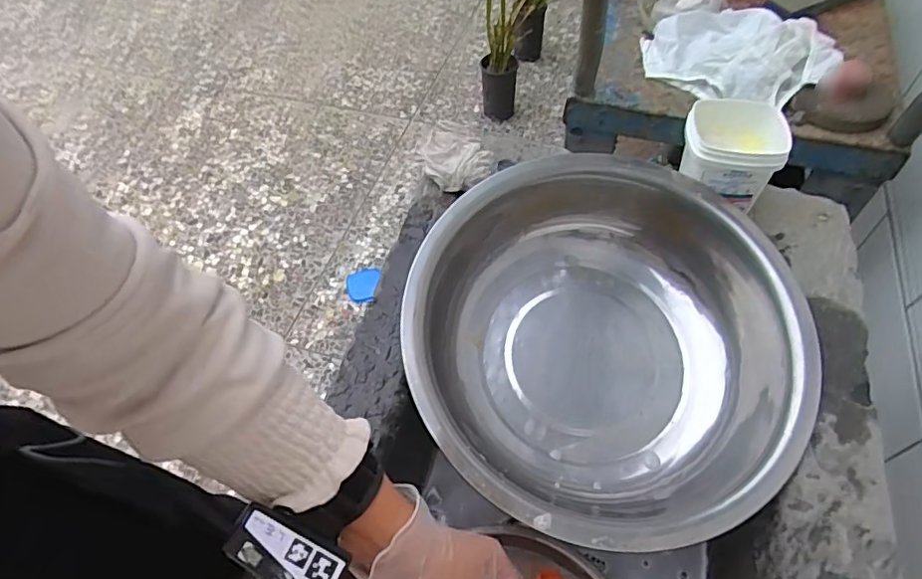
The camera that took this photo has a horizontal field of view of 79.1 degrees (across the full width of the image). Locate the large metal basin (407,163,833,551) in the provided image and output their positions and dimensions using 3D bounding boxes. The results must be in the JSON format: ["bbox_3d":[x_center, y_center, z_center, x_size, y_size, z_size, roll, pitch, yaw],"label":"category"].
[{"bbox_3d":[0.142,0.063,0.560,0.358,0.165,0.361,-1,55,2],"label":"large metal basin"}]

